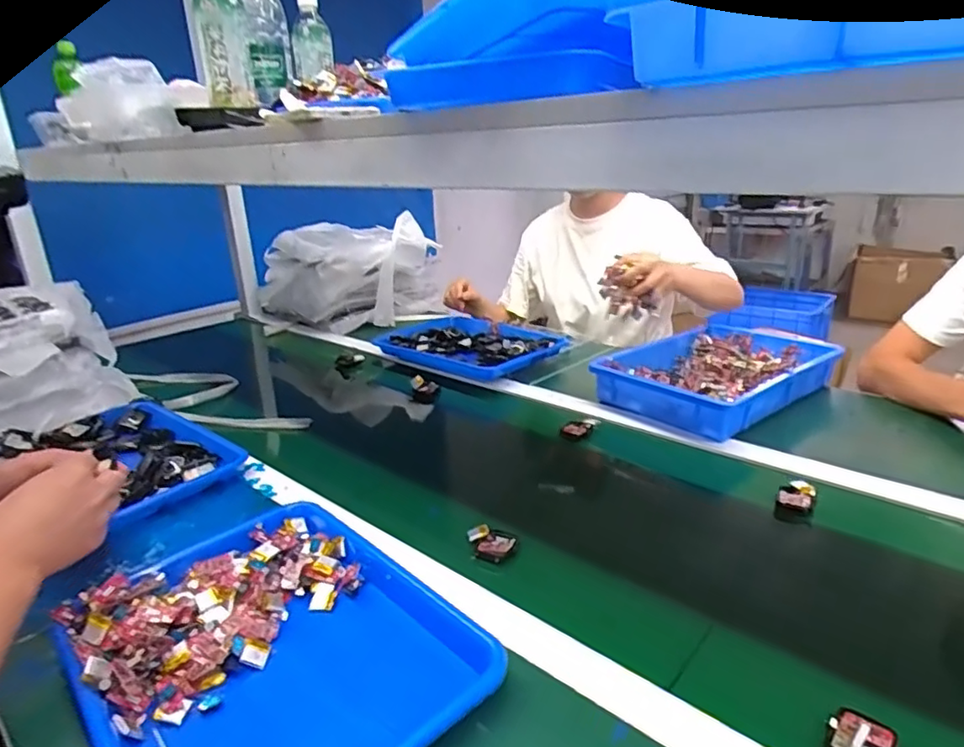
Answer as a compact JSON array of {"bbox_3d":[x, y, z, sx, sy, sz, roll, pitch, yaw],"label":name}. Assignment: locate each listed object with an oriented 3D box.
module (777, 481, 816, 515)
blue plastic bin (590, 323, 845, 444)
[{"bbox_3d":[0.355,0.144,0.691,0.037,0.034,0.034,8,23,26],"label":"module"},{"bbox_3d":[0.382,0.005,0.998,0.373,0.074,0.246,-18,26,-34],"label":"blue plastic bin"}]

